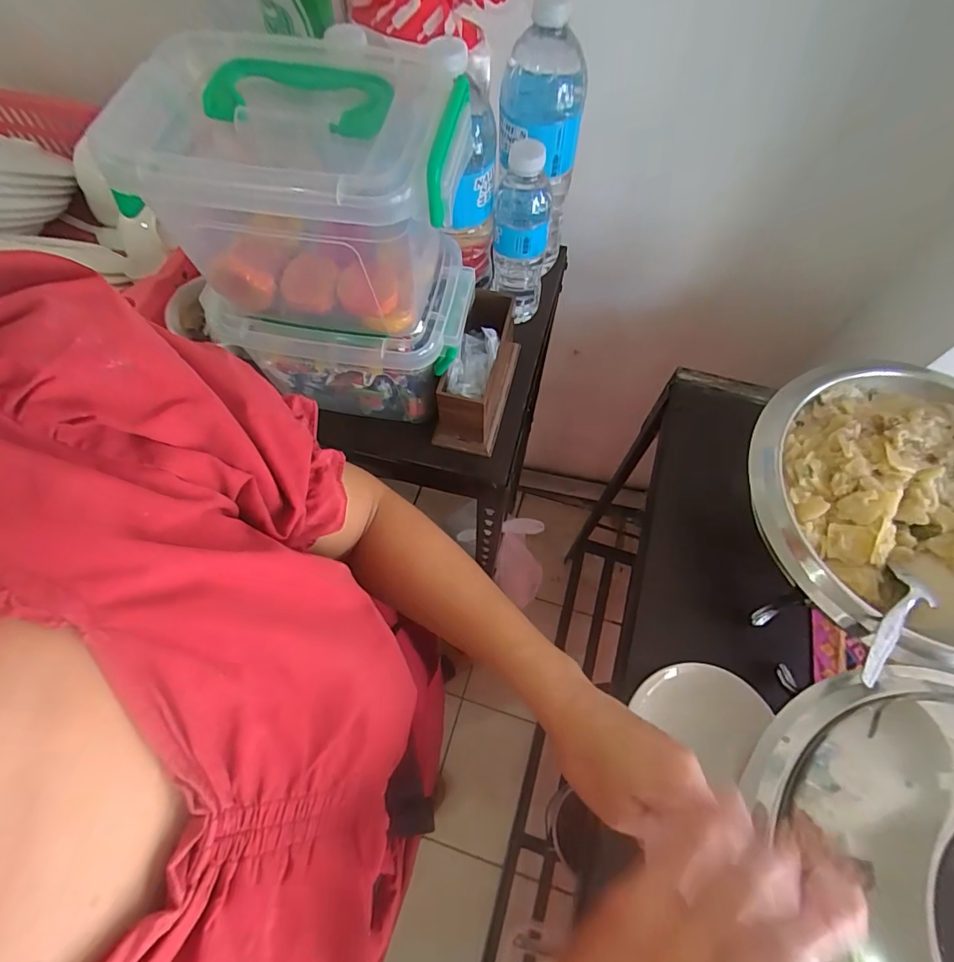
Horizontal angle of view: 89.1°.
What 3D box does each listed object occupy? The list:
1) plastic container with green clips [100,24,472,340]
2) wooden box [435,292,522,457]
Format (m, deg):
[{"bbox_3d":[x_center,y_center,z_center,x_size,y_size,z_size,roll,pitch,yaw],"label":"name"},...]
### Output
[{"bbox_3d":[-0.118,-0.207,0.363,0.216,0.136,0.147,12,65,5],"label":"plastic container with green clips"},{"bbox_3d":[0.001,-0.115,0.494,0.063,0.096,0.147,13,65,5],"label":"wooden box"}]

